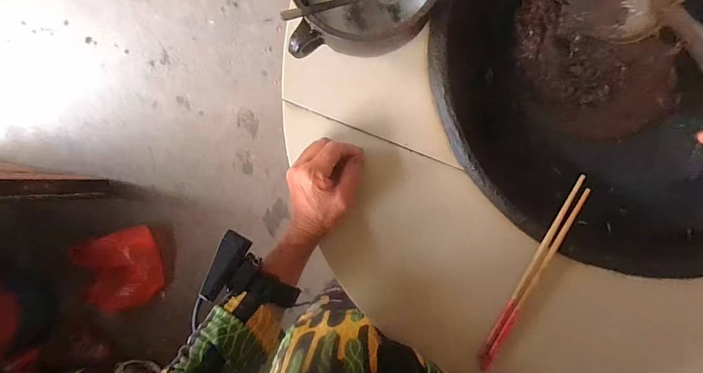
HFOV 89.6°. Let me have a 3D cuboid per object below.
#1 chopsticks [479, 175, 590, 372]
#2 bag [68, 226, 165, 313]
[{"bbox_3d":[0.208,0.104,0.406,0.019,0.011,0.241,27,93,6],"label":"chopsticks"},{"bbox_3d":[-0.852,0.311,1.310,0.325,0.100,0.276,-18,88,7],"label":"bag"}]

